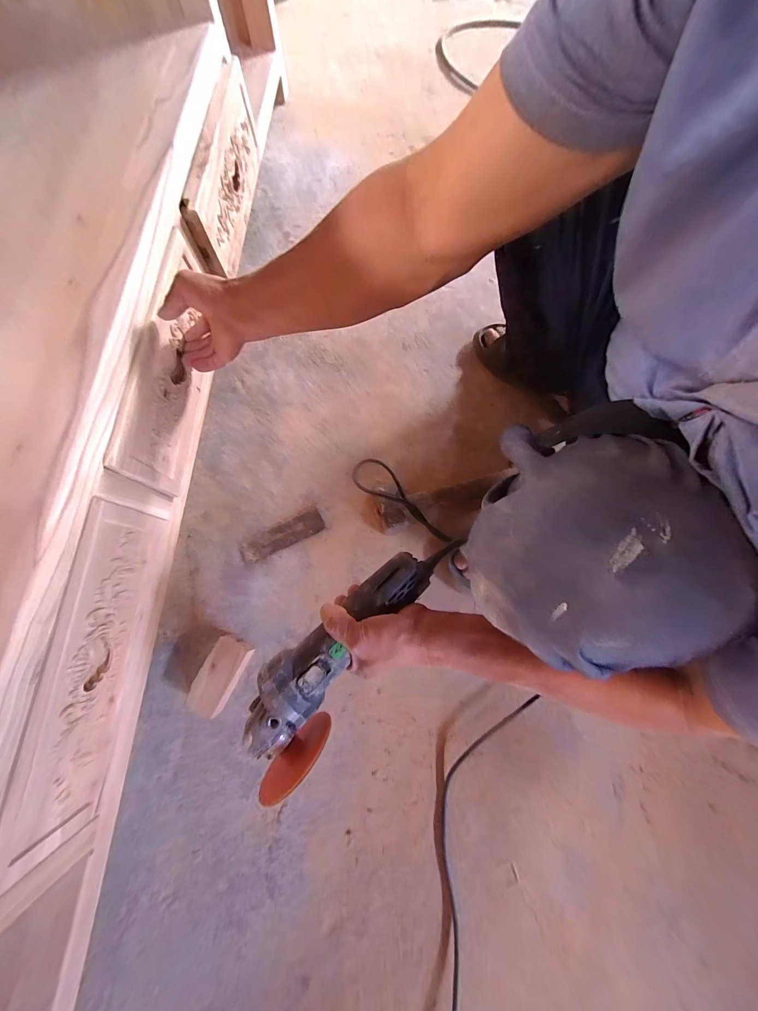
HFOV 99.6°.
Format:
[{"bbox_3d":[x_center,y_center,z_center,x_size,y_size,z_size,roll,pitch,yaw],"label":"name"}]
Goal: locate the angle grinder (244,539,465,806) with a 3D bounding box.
[{"bbox_3d":[-0.033,0.154,0.370,0.098,0.067,0.321,40,77,8],"label":"angle grinder"}]

